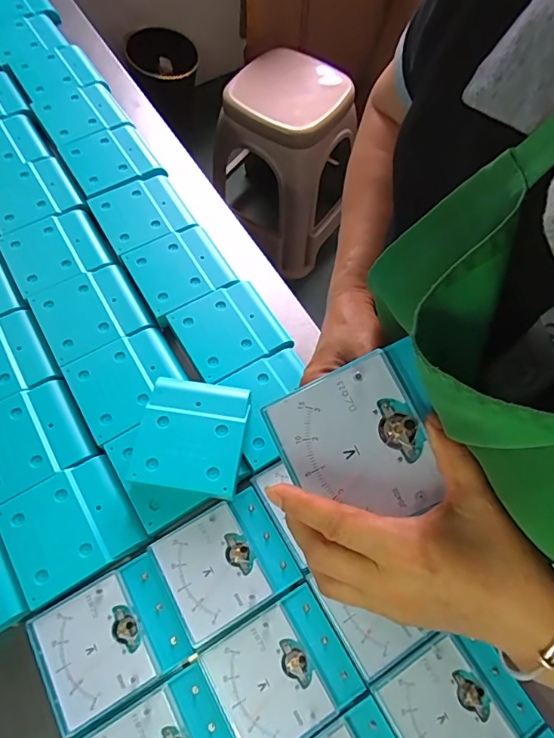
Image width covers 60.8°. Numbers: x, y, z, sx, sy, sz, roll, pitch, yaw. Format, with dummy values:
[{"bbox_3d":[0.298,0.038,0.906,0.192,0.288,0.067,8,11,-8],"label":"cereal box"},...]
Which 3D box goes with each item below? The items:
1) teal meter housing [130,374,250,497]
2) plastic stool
[{"bbox_3d":[-0.085,0.066,0.473,0.103,0.032,0.111,9,65,1],"label":"teal meter housing"},{"bbox_3d":[0.041,-0.588,1.381,0.345,0.446,0.361,-41,73,-19],"label":"plastic stool"}]

